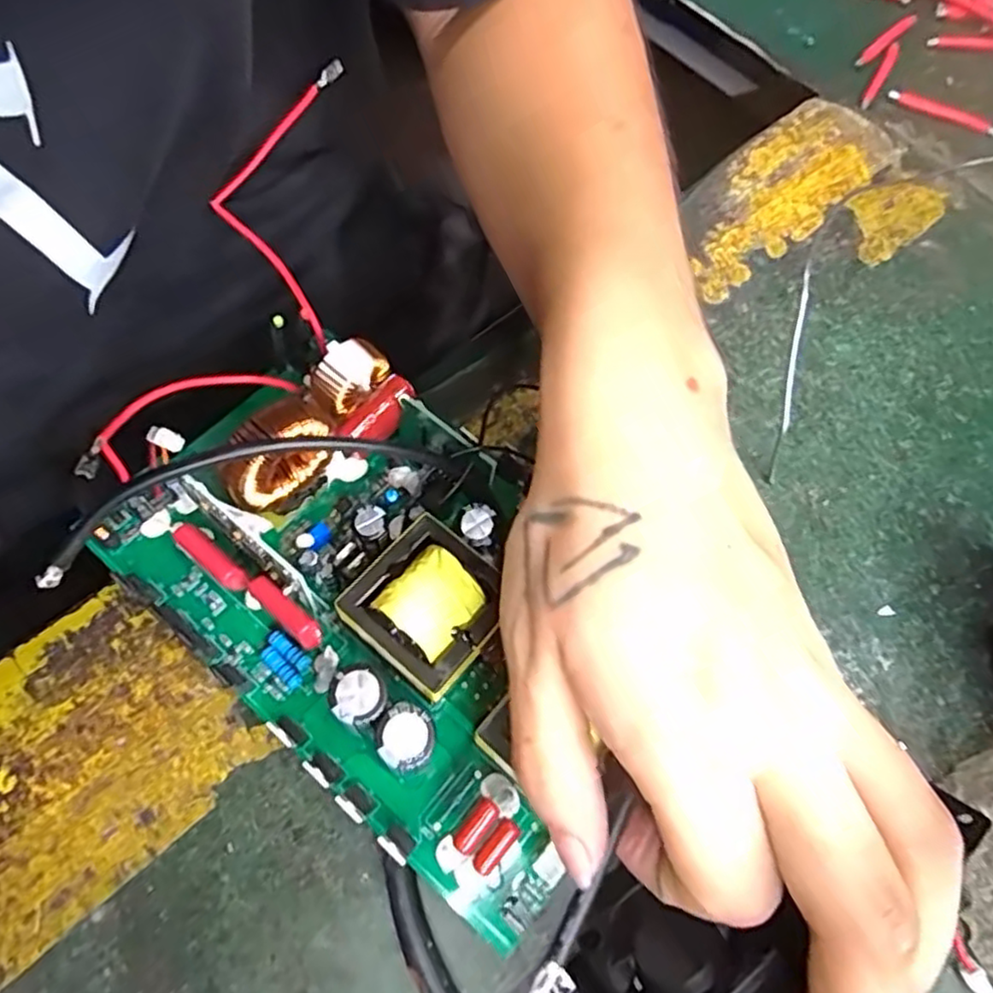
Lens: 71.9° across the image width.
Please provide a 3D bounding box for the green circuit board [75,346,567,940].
[{"bbox_3d":[-0.039,0.030,0.234,0.203,0.042,0.118,40,72,13],"label":"green circuit board"}]

